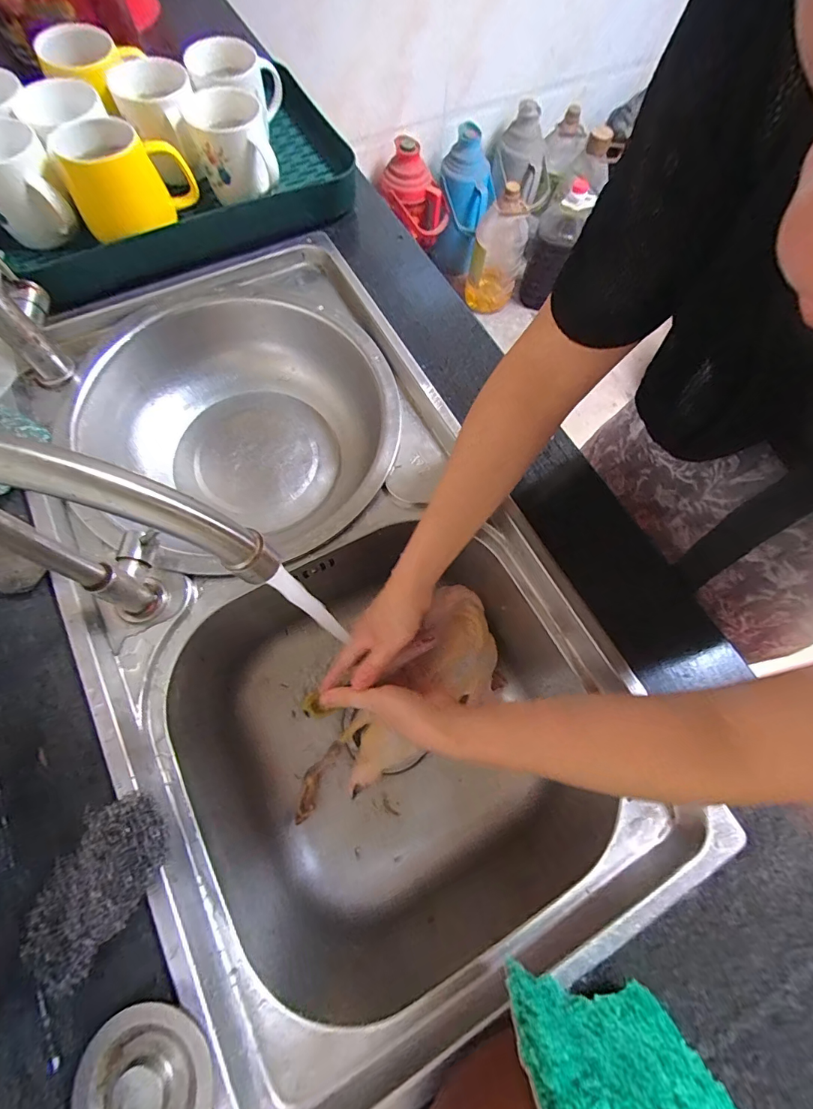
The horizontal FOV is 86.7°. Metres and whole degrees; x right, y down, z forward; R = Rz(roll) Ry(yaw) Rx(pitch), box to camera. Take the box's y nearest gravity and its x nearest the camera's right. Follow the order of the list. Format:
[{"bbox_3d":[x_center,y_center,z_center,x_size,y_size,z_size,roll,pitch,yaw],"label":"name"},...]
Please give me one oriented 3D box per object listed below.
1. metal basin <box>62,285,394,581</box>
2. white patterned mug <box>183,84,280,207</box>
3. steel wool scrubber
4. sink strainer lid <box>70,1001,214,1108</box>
[{"bbox_3d":[-0.179,-0.140,0.502,0.323,0.103,0.318,1,70,-3],"label":"metal basin"},{"bbox_3d":[-0.197,-0.465,0.490,0.081,0.068,0.095,-19,72,-10],"label":"white patterned mug"},{"bbox_3d":[-0.207,0.221,0.285,0.064,0.045,0.111,29,71,8],"label":"steel wool scrubber"},{"bbox_3d":[-0.159,0.328,0.264,0.081,0.022,0.081,1,70,-3],"label":"sink strainer lid"}]

